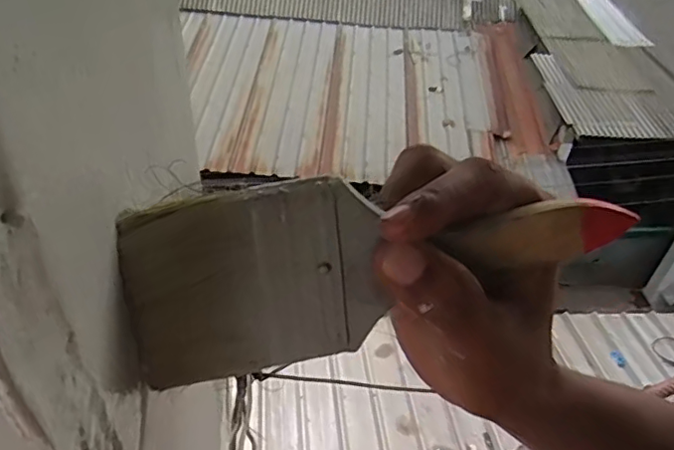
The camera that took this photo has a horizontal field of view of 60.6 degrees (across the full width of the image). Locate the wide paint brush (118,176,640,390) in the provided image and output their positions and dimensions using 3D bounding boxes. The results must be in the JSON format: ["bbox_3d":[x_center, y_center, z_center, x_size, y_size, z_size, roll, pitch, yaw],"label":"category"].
[{"bbox_3d":[0.018,0.011,0.192,0.164,0.057,0.015,-8,16,-15],"label":"wide paint brush"}]

